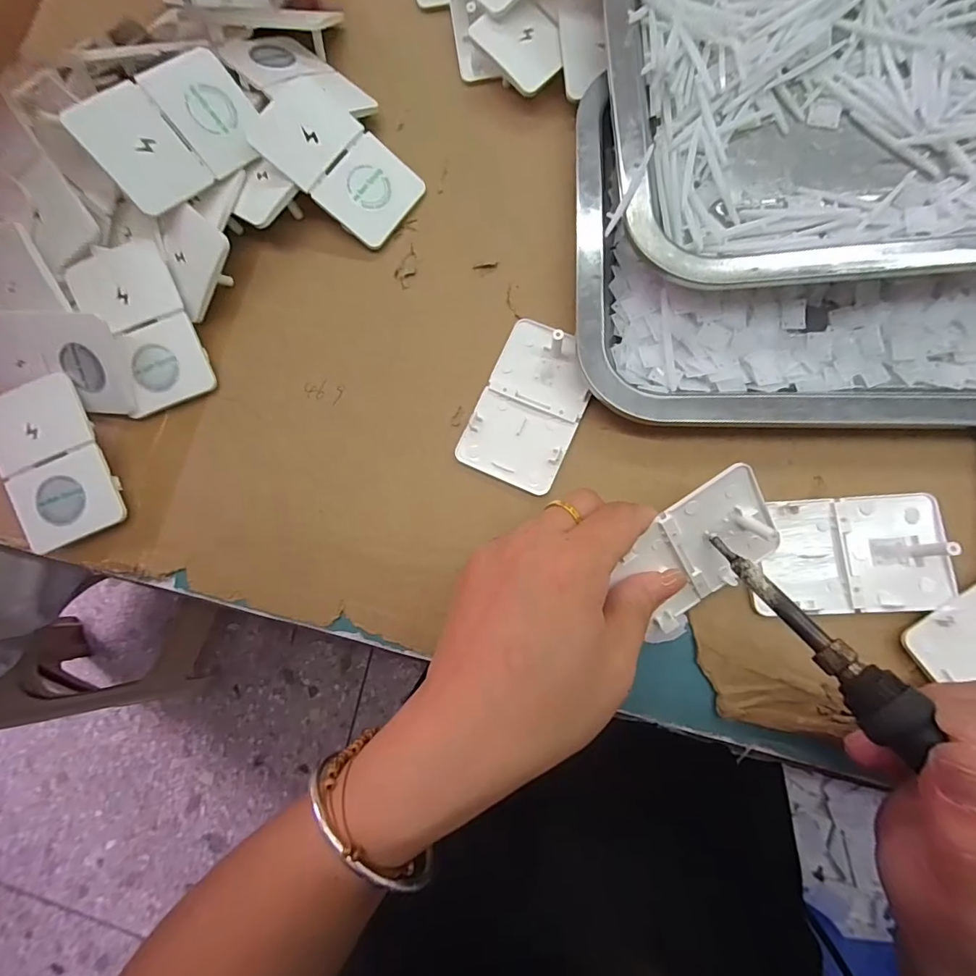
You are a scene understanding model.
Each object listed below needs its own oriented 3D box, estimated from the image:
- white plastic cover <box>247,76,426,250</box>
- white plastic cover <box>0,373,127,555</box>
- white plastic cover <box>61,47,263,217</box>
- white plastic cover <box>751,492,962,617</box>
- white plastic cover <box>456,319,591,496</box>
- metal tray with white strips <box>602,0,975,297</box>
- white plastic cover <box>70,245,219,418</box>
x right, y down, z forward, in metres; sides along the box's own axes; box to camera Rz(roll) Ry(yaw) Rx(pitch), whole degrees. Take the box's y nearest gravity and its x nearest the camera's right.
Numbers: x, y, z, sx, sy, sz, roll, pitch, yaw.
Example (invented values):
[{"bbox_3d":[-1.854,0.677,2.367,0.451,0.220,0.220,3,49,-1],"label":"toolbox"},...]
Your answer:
[{"bbox_3d":[-0.085,-0.186,0.262,0.093,0.011,0.057,41,79,-10],"label":"white plastic cover"},{"bbox_3d":[-0.232,-0.011,0.245,0.052,0.008,0.085,-24,87,0],"label":"white plastic cover"},{"bbox_3d":[-0.163,-0.188,0.243,0.084,0.005,0.051,-48,121,-19],"label":"white plastic cover"},{"bbox_3d":[0.166,0.031,0.214,0.085,0.007,0.052,-4,83,5],"label":"white plastic cover"},{"bbox_3d":[0.023,-0.043,0.241,0.051,0.006,0.085,23,86,8],"label":"white plastic cover"},{"bbox_3d":[0.213,-0.202,0.222,0.300,0.026,0.202,-5,83,5],"label":"metal tray with white strips"},{"bbox_3d":[-0.190,-0.088,0.253,0.049,0.007,0.088,-24,92,-5],"label":"white plastic cover"}]

